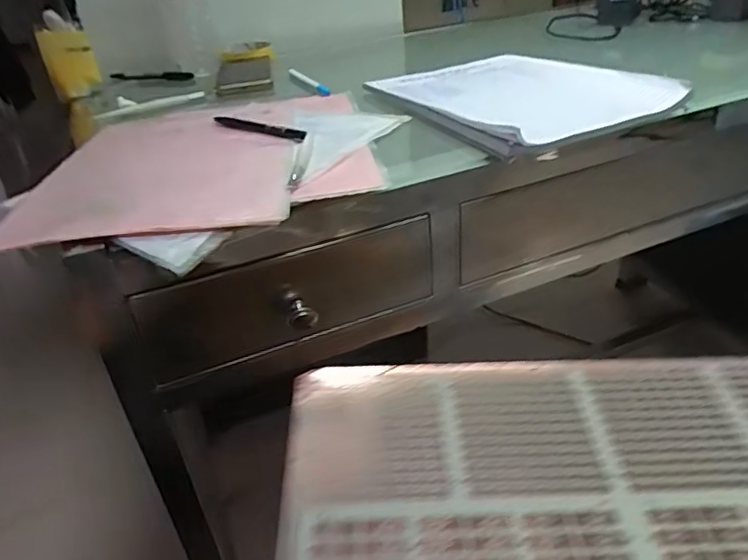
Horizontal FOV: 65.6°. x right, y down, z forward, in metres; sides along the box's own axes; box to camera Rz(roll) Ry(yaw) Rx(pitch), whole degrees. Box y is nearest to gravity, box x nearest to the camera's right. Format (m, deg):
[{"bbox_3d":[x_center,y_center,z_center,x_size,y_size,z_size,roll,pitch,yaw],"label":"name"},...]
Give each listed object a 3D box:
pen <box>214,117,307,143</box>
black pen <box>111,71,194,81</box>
[{"bbox_3d":[-0.114,-0.150,0.574,0.119,0.014,0.013,16,39,31],"label":"pen"},{"bbox_3d":[-0.318,-0.291,0.826,0.132,0.013,0.011,5,40,11],"label":"black pen"}]

